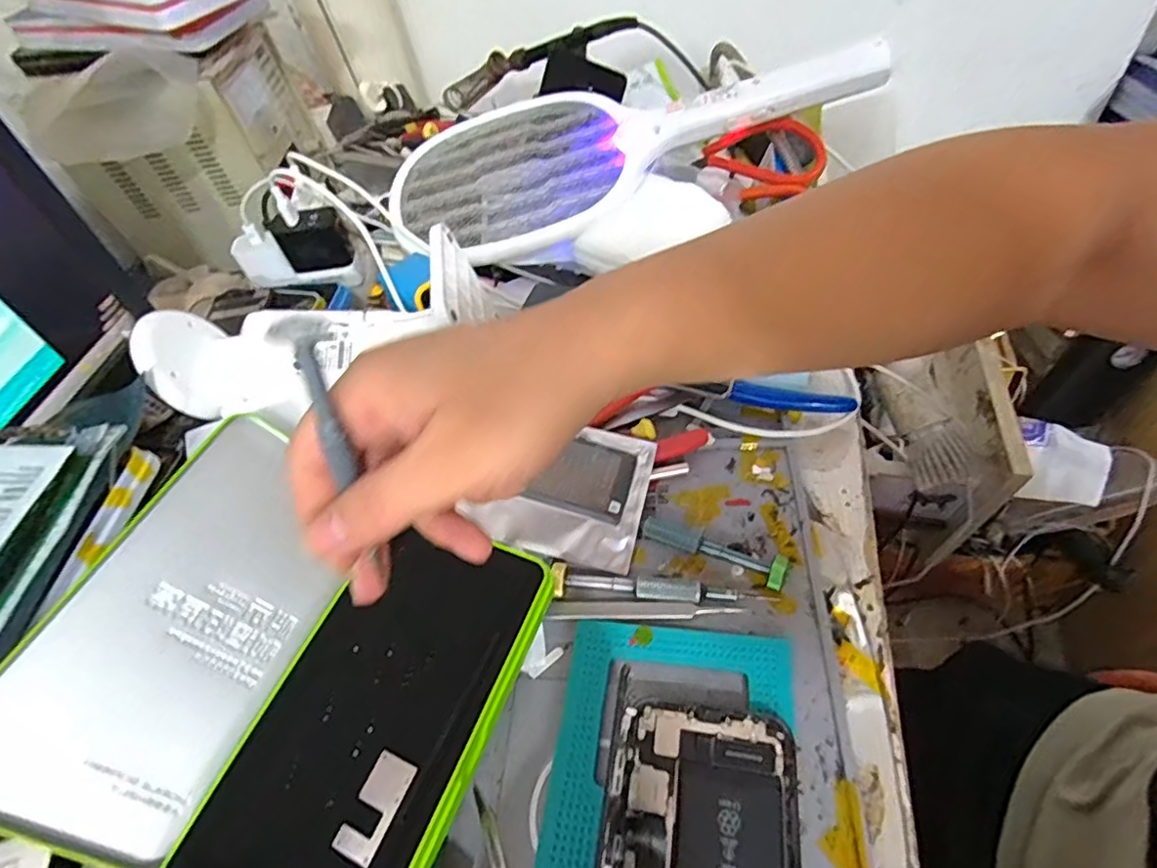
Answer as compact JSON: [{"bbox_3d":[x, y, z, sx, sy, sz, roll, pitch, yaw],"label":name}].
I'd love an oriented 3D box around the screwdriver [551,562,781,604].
[{"bbox_3d":[0.044,0.086,0.315,0.118,0.009,0.015,7,52,7],"label":"screwdriver"}]

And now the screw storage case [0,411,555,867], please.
[{"bbox_3d":[-0.140,0.110,0.278,0.202,0.060,0.185,18,53,15],"label":"screw storage case"}]

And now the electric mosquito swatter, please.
[{"bbox_3d":[0.039,-0.248,0.490,0.419,0.043,0.179,-12,50,10],"label":"electric mosquito swatter"}]

